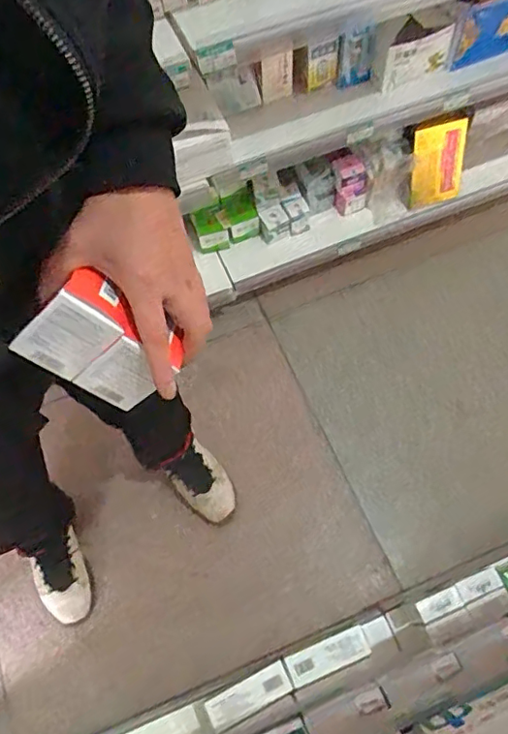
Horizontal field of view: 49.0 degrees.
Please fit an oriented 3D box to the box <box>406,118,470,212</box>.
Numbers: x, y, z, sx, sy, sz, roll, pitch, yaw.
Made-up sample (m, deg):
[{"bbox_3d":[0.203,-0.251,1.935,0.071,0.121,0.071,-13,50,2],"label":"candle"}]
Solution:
[{"bbox_3d":[0.426,-0.473,1.295,0.123,0.198,0.029,-3,41,5],"label":"box"}]

